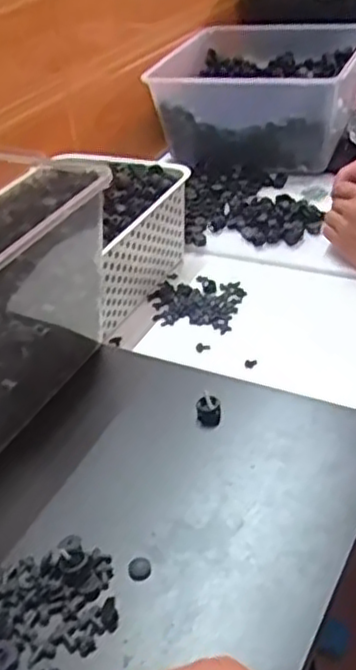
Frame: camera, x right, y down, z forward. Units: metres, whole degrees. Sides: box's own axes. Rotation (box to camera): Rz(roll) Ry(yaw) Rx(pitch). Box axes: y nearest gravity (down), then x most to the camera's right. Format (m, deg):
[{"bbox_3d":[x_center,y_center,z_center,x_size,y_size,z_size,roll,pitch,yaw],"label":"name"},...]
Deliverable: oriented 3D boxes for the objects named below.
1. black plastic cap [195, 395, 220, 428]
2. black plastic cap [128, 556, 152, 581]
[{"bbox_3d":[0.021,0.053,0.497,0.016,0.015,0.016,-4,36,3],"label":"black plastic cap"},{"bbox_3d":[-0.022,0.132,0.399,0.013,0.004,0.016,-5,36,-1],"label":"black plastic cap"}]

